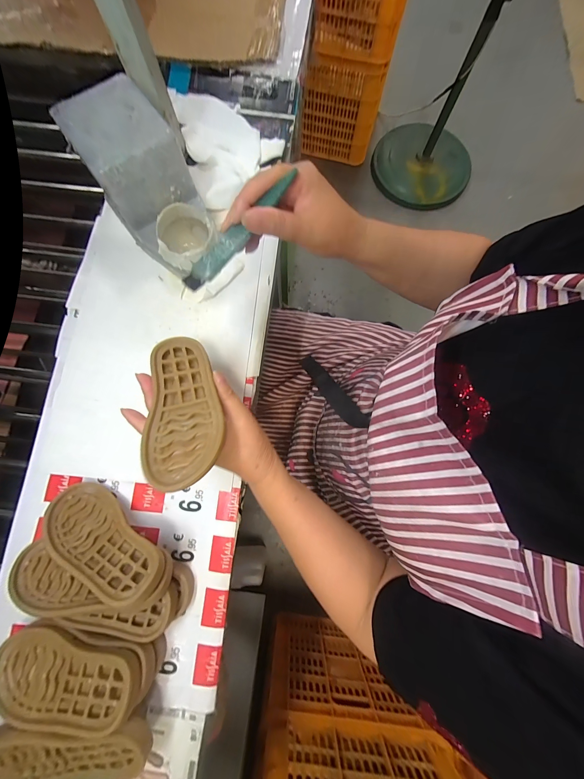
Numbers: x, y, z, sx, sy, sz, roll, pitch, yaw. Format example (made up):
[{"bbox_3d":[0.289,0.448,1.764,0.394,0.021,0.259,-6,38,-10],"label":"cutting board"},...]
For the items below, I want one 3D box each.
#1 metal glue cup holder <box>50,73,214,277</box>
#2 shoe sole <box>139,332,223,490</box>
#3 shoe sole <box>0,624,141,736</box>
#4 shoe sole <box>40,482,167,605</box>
[{"bbox_3d":[-0.172,-0.245,0.343,0.107,0.114,0.189,-37,81,-6],"label":"metal glue cup holder"},{"bbox_3d":[-0.102,0.013,0.258,0.064,0.018,0.150,-12,61,-1],"label":"shoe sole"},{"bbox_3d":[-0.223,0.280,0.267,0.153,0.014,0.068,2,65,13],"label":"shoe sole"},{"bbox_3d":[-0.199,0.159,0.290,0.151,0.016,0.068,27,40,23],"label":"shoe sole"}]

